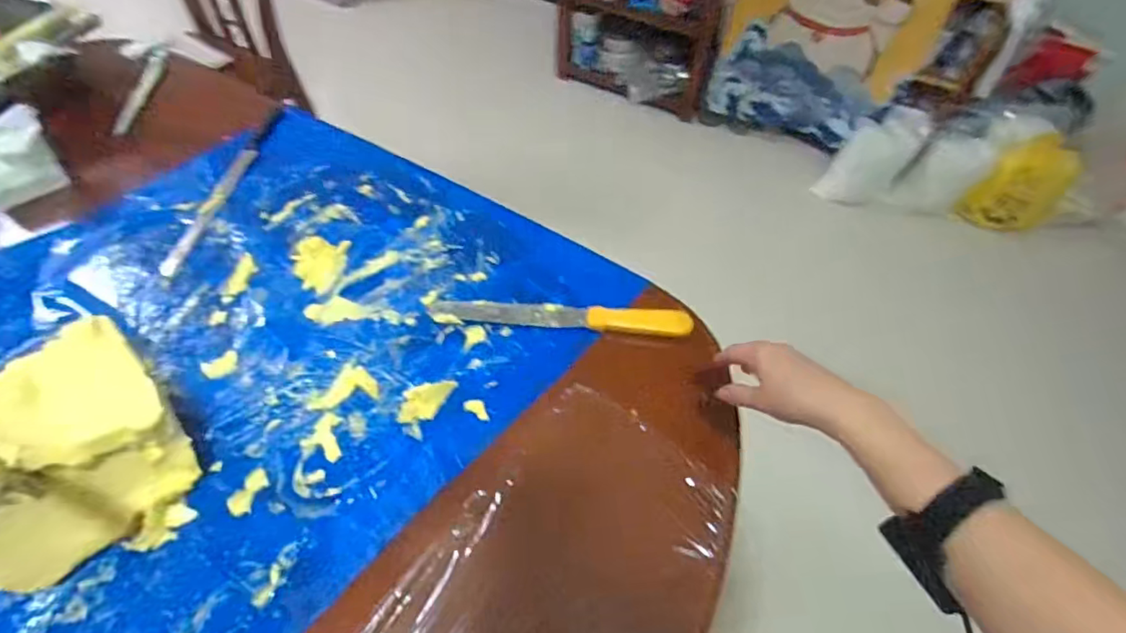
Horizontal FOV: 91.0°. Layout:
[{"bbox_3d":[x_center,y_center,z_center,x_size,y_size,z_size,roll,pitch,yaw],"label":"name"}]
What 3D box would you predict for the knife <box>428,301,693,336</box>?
[{"bbox_3d":[-0.001,-0.002,0.696,0.320,0.022,0.029,5,56,1],"label":"knife"}]

